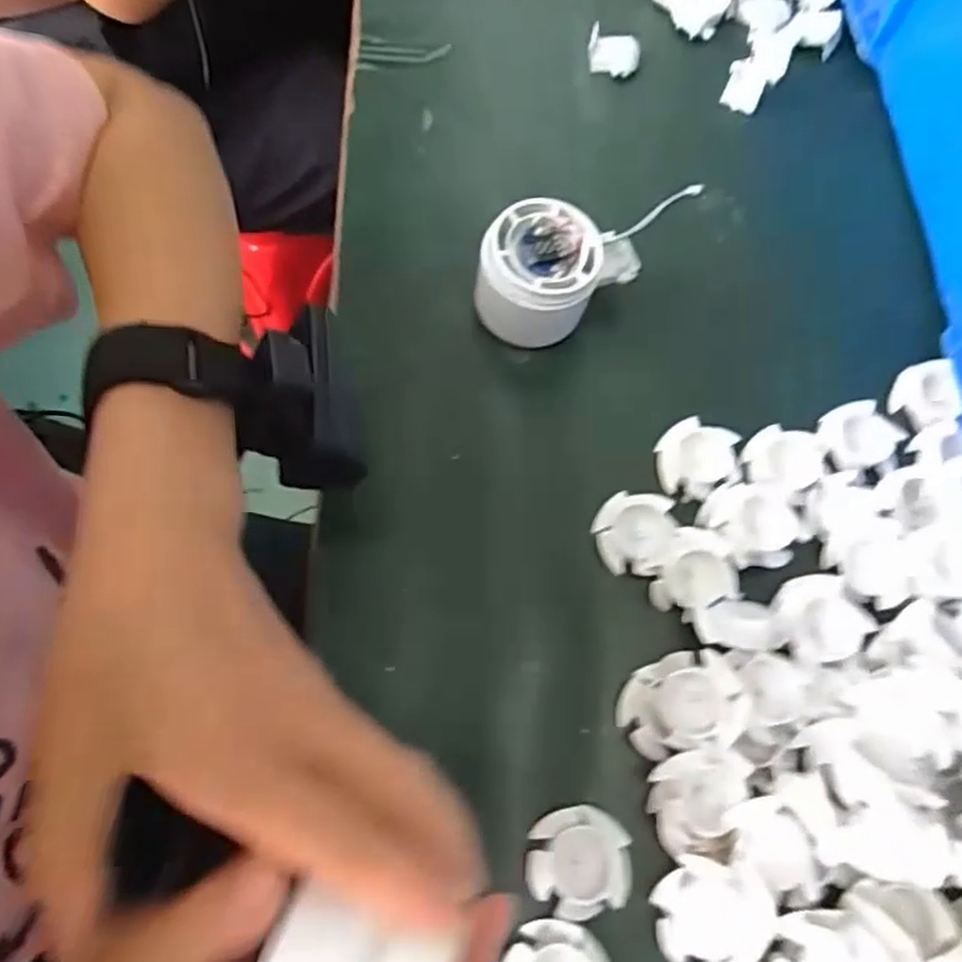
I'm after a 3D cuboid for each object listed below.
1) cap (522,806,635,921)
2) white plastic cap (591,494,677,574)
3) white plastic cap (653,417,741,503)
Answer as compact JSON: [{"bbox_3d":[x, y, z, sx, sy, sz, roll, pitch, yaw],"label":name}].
[{"bbox_3d":[0.040,0.157,0.295,0.041,0.010,0.039,0,69,-1],"label":"cap"},{"bbox_3d":[0.073,0.024,0.345,0.036,0.020,0.039,0,69,-1],"label":"white plastic cap"},{"bbox_3d":[0.108,-0.012,0.362,0.041,0.011,0.035,-38,74,-14],"label":"white plastic cap"}]

